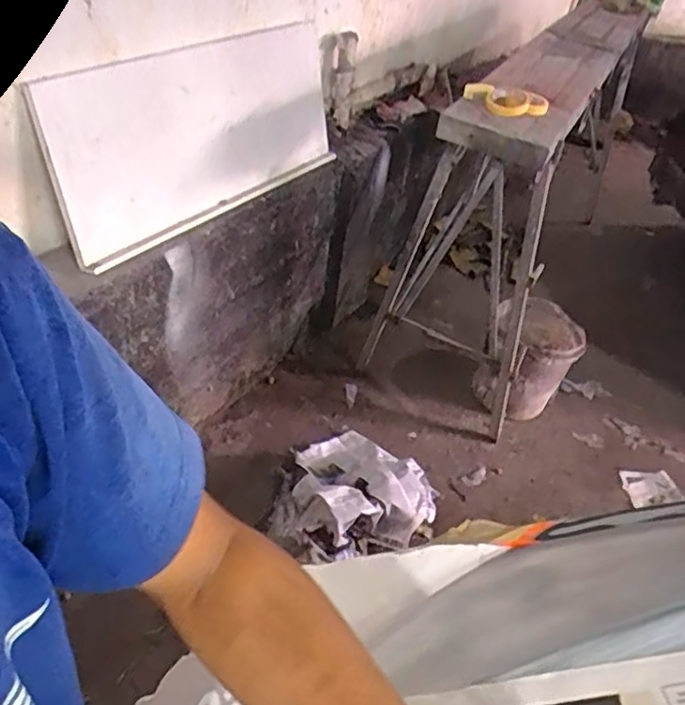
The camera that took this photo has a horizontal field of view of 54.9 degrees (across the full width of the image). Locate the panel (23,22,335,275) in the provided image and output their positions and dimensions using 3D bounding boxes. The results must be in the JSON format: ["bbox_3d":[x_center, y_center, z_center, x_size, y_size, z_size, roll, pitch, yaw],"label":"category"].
[{"bbox_3d":[-0.293,-0.495,1.482,0.045,0.348,0.851,7,32,35],"label":"panel"}]

